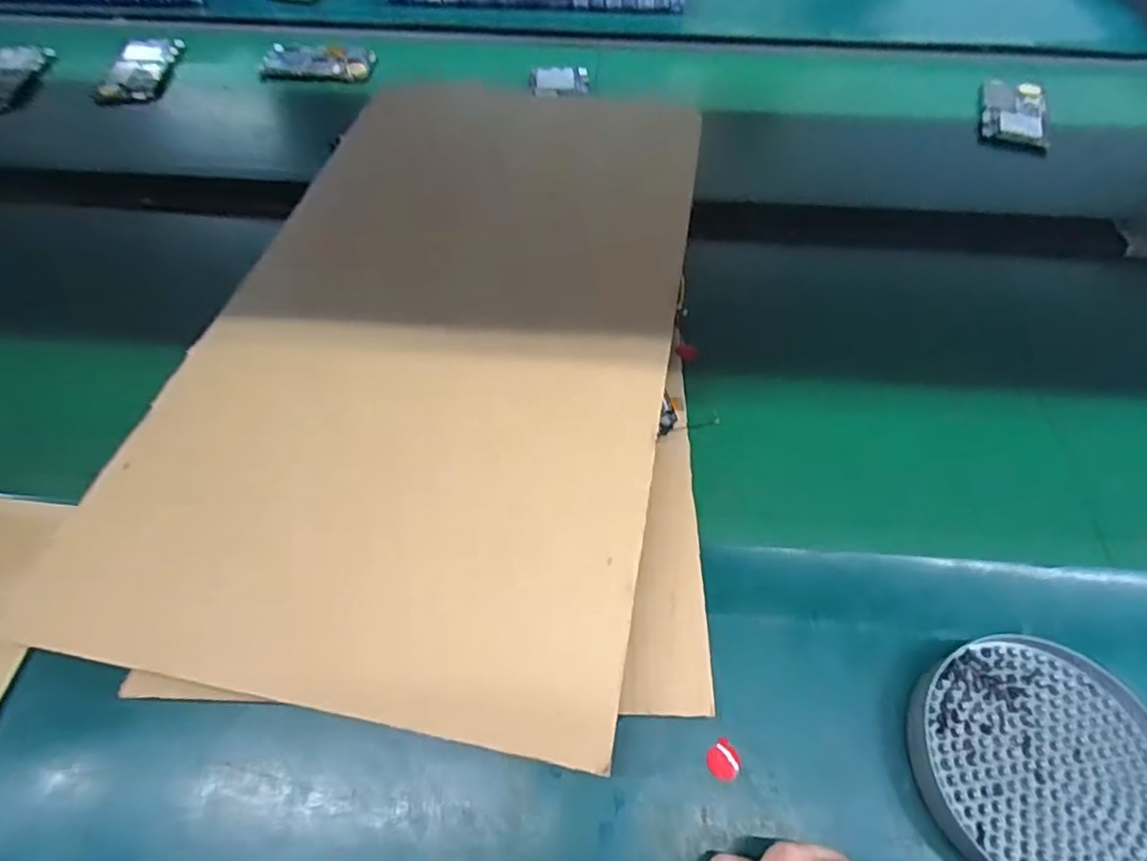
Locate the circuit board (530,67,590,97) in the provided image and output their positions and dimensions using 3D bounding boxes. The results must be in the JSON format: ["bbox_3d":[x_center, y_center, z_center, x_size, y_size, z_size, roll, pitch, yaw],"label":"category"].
[{"bbox_3d":[-0.015,-0.381,0.676,0.064,0.007,0.063,-3,57,-2],"label":"circuit board"}]

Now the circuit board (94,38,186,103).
[{"bbox_3d":[-0.459,-0.386,0.657,0.064,0.009,0.125,-8,58,-5],"label":"circuit board"}]

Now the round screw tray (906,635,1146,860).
[{"bbox_3d":[0.225,0.158,0.301,0.114,0.013,0.105,0,57,0],"label":"round screw tray"}]

